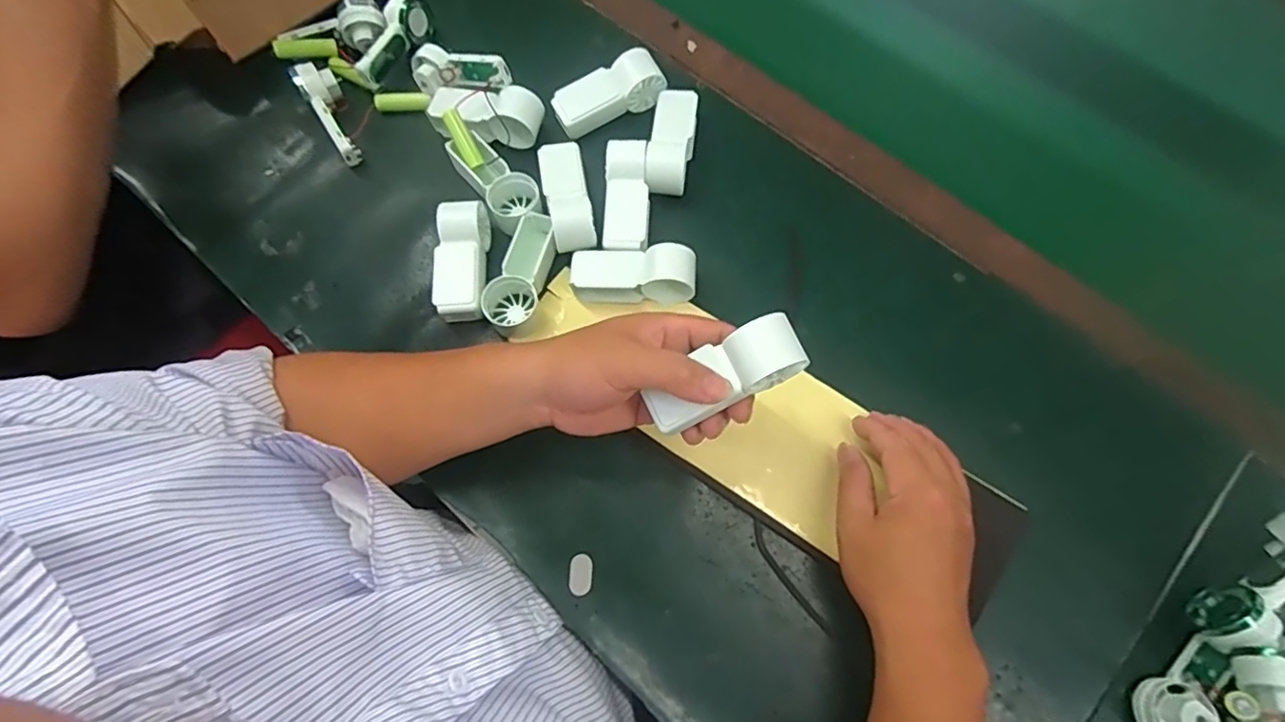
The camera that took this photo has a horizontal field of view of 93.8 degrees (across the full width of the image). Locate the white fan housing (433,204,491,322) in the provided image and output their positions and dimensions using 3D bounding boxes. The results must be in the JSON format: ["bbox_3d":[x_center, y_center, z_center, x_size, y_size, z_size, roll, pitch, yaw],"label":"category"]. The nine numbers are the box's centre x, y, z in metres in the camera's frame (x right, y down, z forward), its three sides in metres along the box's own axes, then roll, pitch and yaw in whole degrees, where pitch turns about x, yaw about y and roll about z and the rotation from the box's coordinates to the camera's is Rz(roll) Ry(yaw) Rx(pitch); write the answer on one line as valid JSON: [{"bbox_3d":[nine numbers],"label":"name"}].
[{"bbox_3d":[-0.137,-0.074,0.463,0.038,0.040,0.088,-5,71,-1],"label":"white fan housing"}]

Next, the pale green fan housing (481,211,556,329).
[{"bbox_3d":[-0.092,-0.067,0.461,0.036,0.037,0.091,18,73,7],"label":"pale green fan housing"}]

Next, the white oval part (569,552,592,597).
[{"bbox_3d":[-0.042,0.146,0.409,0.014,0.004,0.026,3,71,2],"label":"white oval part"}]

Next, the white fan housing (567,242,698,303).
[{"bbox_3d":[-0.007,-0.067,0.458,0.094,0.035,0.049,1,71,2],"label":"white fan housing"}]

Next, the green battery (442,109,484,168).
[{"bbox_3d":[-0.143,-0.177,0.479,0.013,0.011,0.045,-29,105,-8],"label":"green battery"}]

